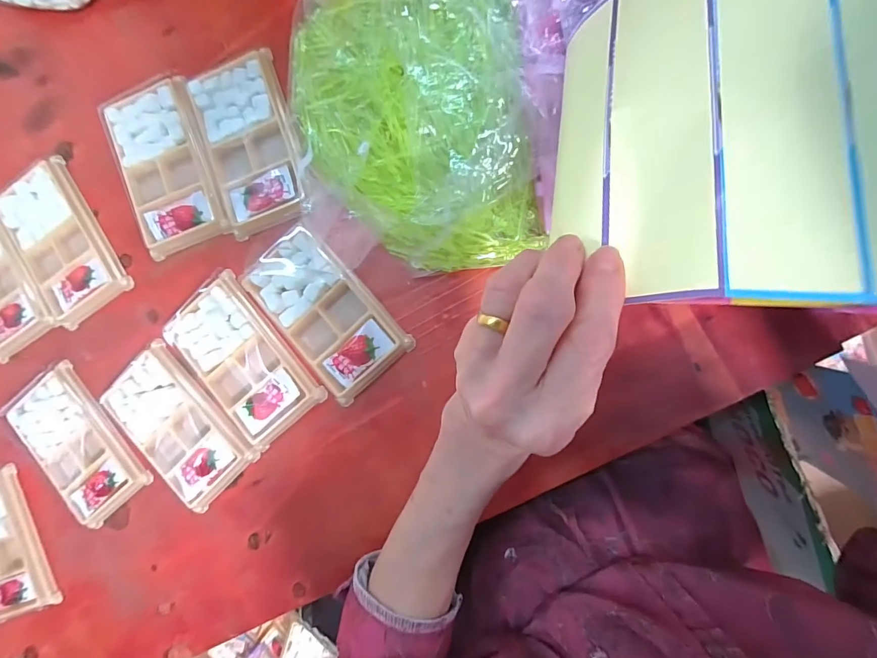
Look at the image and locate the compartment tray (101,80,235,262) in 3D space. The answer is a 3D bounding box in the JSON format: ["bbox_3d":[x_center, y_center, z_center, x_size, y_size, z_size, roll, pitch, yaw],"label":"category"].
[{"bbox_3d":[-0.227,-0.137,0.337,0.081,0.012,0.133,-17,89,9],"label":"compartment tray"}]

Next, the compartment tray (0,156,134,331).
[{"bbox_3d":[-0.336,-0.076,0.354,0.077,0.015,0.130,-29,87,9],"label":"compartment tray"}]

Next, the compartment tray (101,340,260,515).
[{"bbox_3d":[-0.223,0.082,0.341,0.080,0.017,0.131,-43,85,8],"label":"compartment tray"}]

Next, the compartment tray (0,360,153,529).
[{"bbox_3d":[-0.325,0.102,0.359,0.083,0.015,0.133,-37,86,8],"label":"compartment tray"}]

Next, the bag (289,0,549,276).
[{"bbox_3d":[-0.026,-0.155,0.273,0.167,0.076,0.224,-7,91,9],"label":"bag"}]

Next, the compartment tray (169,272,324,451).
[{"bbox_3d":[-0.165,0.026,0.334,0.082,0.011,0.134,-40,86,8],"label":"compartment tray"}]

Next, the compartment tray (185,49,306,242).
[{"bbox_3d":[-0.152,-0.152,0.328,0.076,0.015,0.137,-16,89,9],"label":"compartment tray"}]

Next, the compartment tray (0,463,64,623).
[{"bbox_3d":[-0.411,0.203,0.374,0.073,0.016,0.134,-20,89,9],"label":"compartment tray"}]

